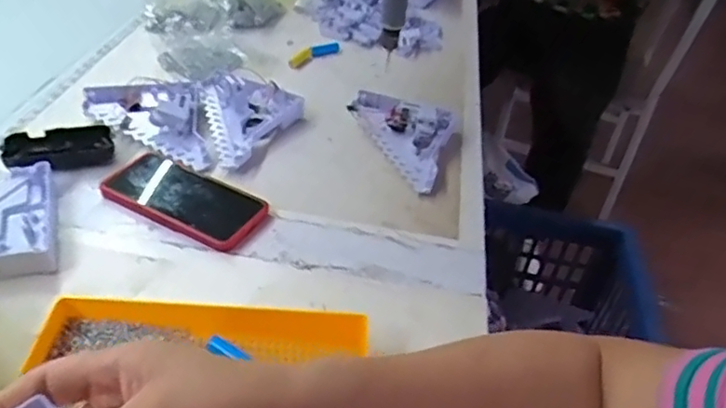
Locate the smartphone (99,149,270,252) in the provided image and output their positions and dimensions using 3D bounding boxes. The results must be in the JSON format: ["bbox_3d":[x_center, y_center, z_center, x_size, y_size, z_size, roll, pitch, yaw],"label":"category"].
[{"bbox_3d":[-0.187,-0.008,0.635,0.172,0.015,0.085,24,42,18],"label":"smartphone"}]

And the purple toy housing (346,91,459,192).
[{"bbox_3d":[0.037,-0.087,0.749,0.133,0.041,0.155,16,40,10],"label":"purple toy housing"}]

